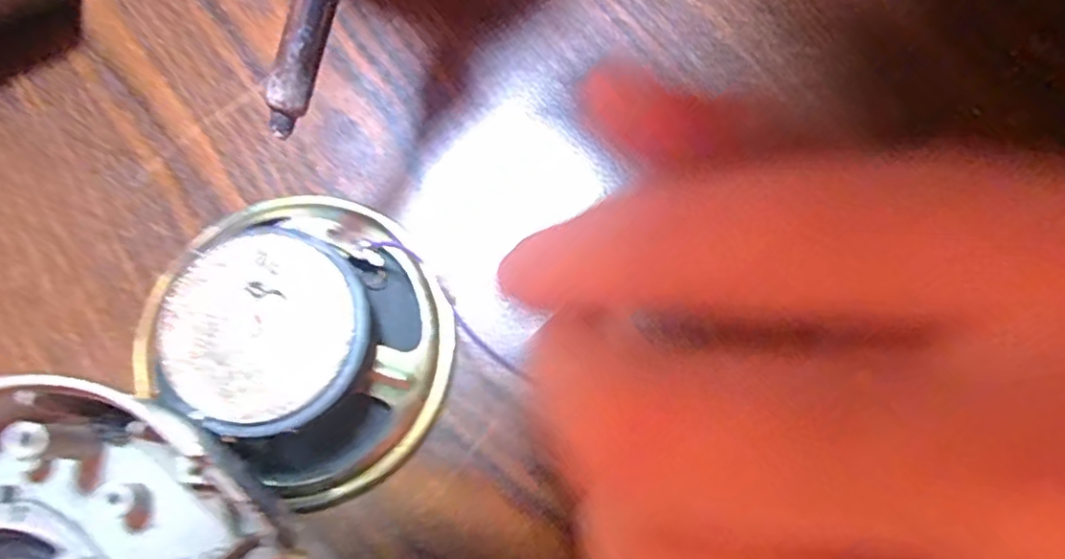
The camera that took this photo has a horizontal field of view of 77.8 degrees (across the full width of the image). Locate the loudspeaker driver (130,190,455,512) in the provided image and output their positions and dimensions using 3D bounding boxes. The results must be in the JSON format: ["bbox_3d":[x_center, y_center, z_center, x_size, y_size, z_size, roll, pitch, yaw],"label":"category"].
[{"bbox_3d":[-0.052,0.010,0.149,0.067,0.025,0.062,0,74,0],"label":"loudspeaker driver"}]

